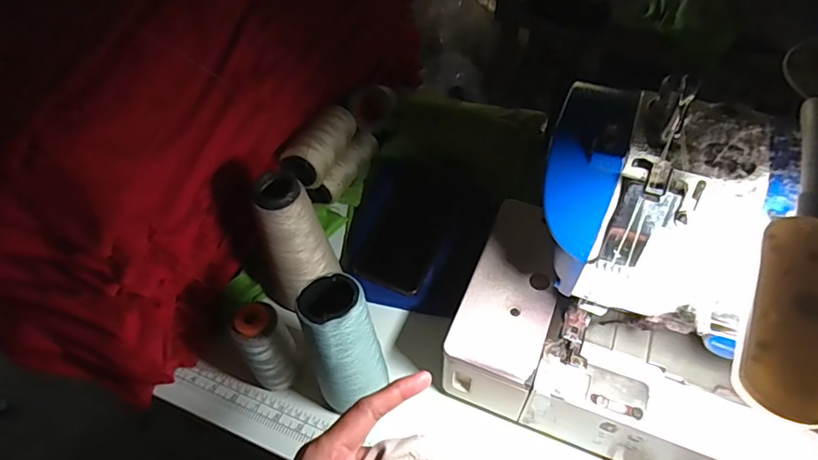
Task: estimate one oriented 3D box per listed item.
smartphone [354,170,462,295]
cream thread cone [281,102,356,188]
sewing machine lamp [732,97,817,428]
[{"bbox_3d":[0.001,0.002,0.569,0.074,0.011,0.132,24,74,7],"label":"smartphone"},{"bbox_3d":[-0.105,-0.103,0.609,0.047,0.048,0.119,20,56,17],"label":"cream thread cone"},{"bbox_3d":[0.157,0.005,0.197,0.033,0.022,0.143,22,57,18],"label":"sewing machine lamp"}]

